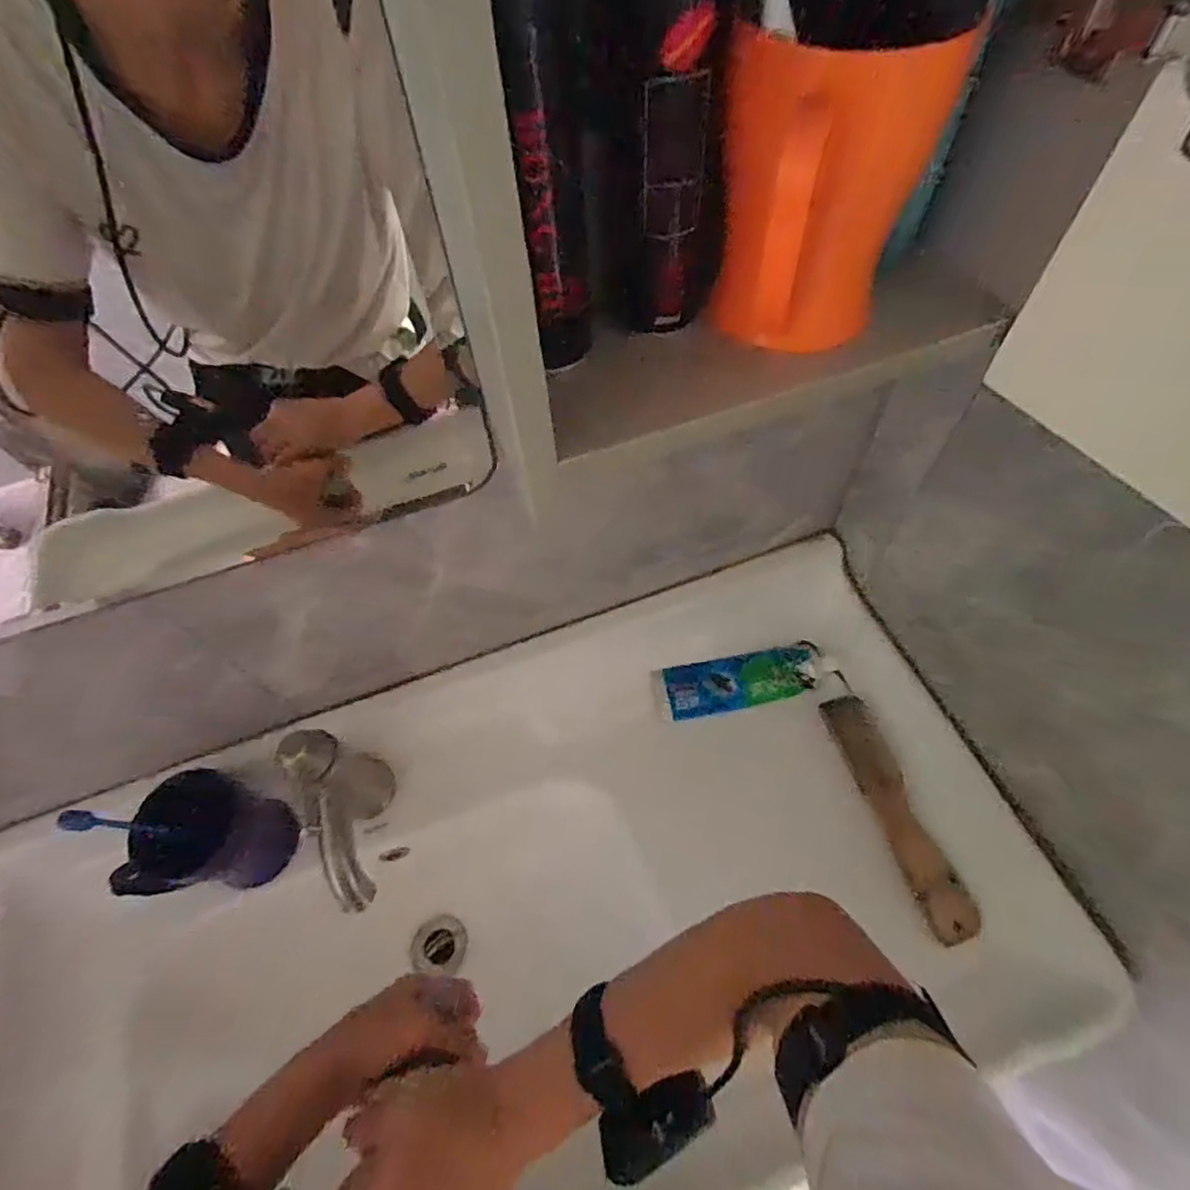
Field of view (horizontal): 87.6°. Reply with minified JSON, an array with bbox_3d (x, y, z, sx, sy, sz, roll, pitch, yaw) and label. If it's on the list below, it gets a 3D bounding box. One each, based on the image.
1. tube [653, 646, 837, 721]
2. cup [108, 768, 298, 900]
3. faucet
[{"bbox_3d":[0.159,0.092,0.667,0.184,0.024,0.057,-8,59,-2],"label":"tube"},{"bbox_3d":[-0.349,0.229,0.570,0.090,0.103,0.106,13,60,11],"label":"cup"},{"bbox_3d":[-0.222,0.188,0.520,0.059,0.107,0.119,3,59,5],"label":"faucet"}]

